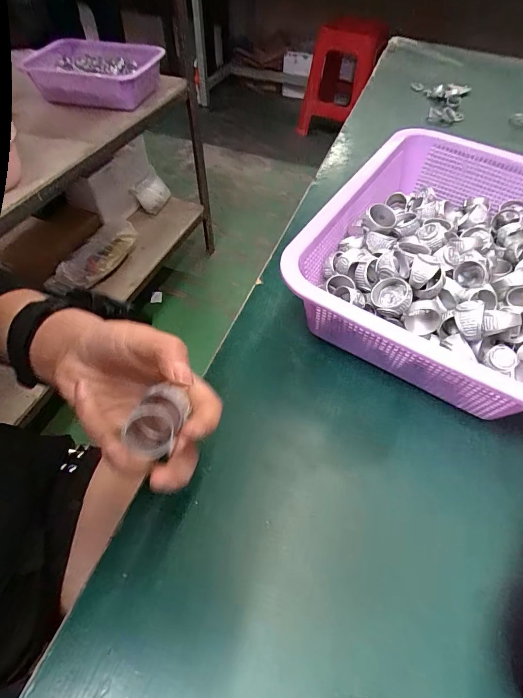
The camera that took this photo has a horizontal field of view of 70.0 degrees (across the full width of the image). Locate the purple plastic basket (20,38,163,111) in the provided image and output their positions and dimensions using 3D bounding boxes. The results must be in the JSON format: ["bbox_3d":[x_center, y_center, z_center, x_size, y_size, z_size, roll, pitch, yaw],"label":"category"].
[{"bbox_3d":[-0.400,-0.650,0.883,0.313,0.094,0.130,11,53,8],"label":"purple plastic basket"}]

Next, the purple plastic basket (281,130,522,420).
[{"bbox_3d":[0.175,-0.081,0.344,0.219,0.084,0.301,27,57,19],"label":"purple plastic basket"}]

